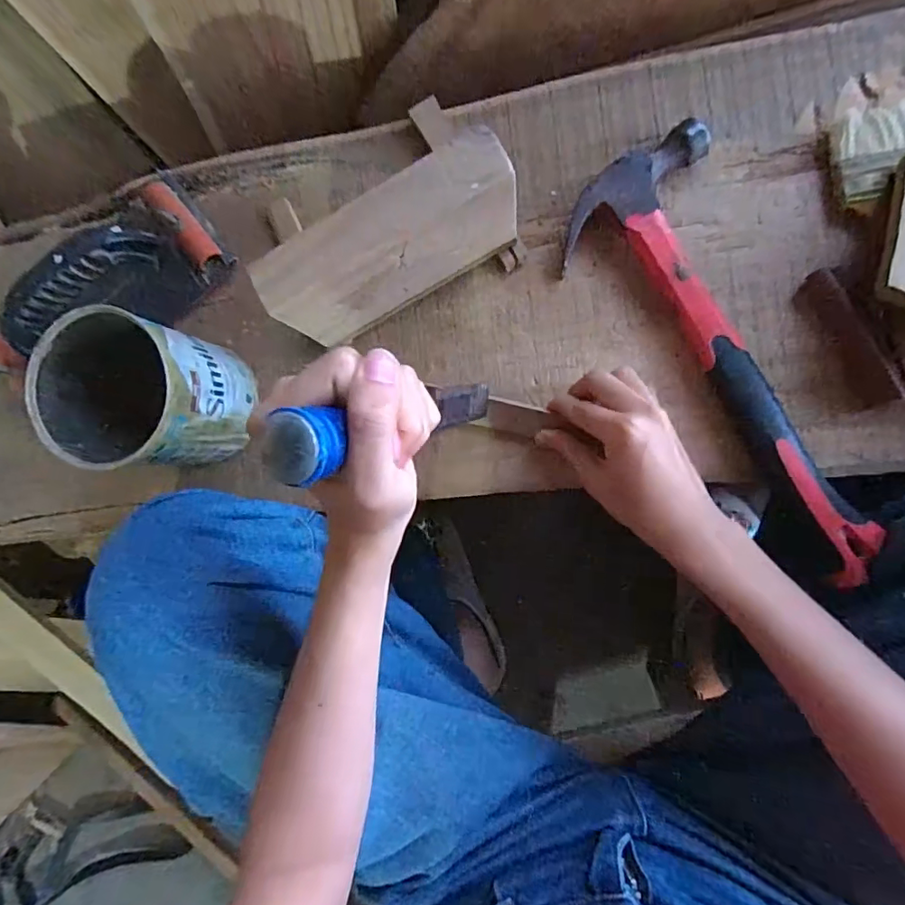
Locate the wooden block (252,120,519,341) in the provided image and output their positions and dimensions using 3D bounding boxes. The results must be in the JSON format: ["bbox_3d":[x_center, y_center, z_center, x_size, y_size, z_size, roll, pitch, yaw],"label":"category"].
[{"bbox_3d":[-0.034,-0.130,0.361,0.167,0.115,0.045,-30,81,7],"label":"wooden block"}]

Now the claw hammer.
[{"bbox_3d":[0.188,-0.057,0.373,0.110,0.029,0.323,-26,87,8],"label":"claw hammer"}]

